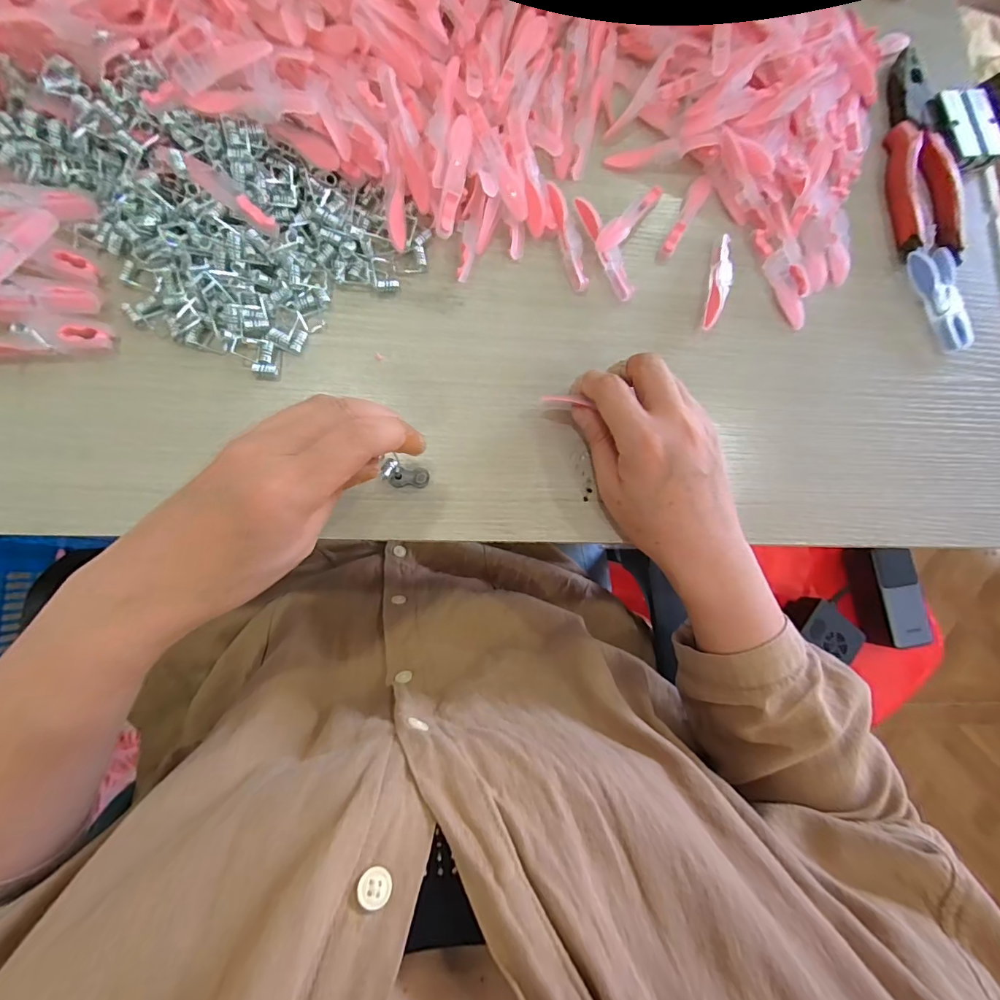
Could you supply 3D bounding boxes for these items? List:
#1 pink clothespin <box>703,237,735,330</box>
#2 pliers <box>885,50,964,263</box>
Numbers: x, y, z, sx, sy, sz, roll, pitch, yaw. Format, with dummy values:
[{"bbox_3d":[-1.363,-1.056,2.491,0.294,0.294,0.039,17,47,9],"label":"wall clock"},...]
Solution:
[{"bbox_3d":[0.155,-0.152,0.320,0.012,0.012,0.070,13,80,-5],"label":"pink clothespin"},{"bbox_3d":[0.341,-0.279,0.364,0.049,0.017,0.182,9,80,-5],"label":"pliers"}]

